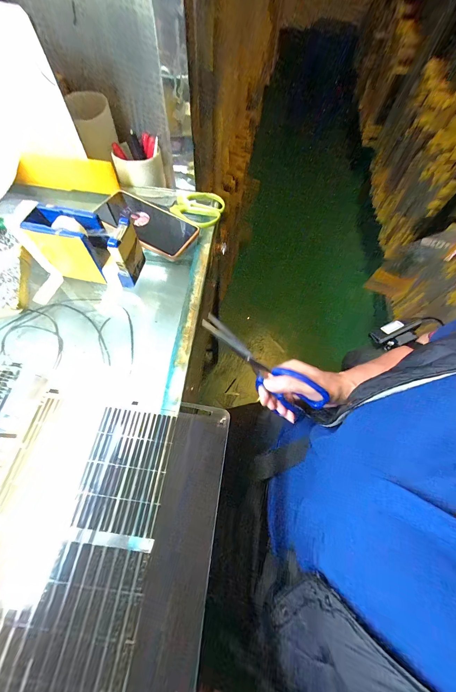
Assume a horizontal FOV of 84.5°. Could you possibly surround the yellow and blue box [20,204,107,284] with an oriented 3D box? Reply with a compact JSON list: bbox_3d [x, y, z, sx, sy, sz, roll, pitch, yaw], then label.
[{"bbox_3d":[-0.198,-0.126,0.322,0.088,0.078,0.049,12,65,3],"label":"yellow and blue box"}]

